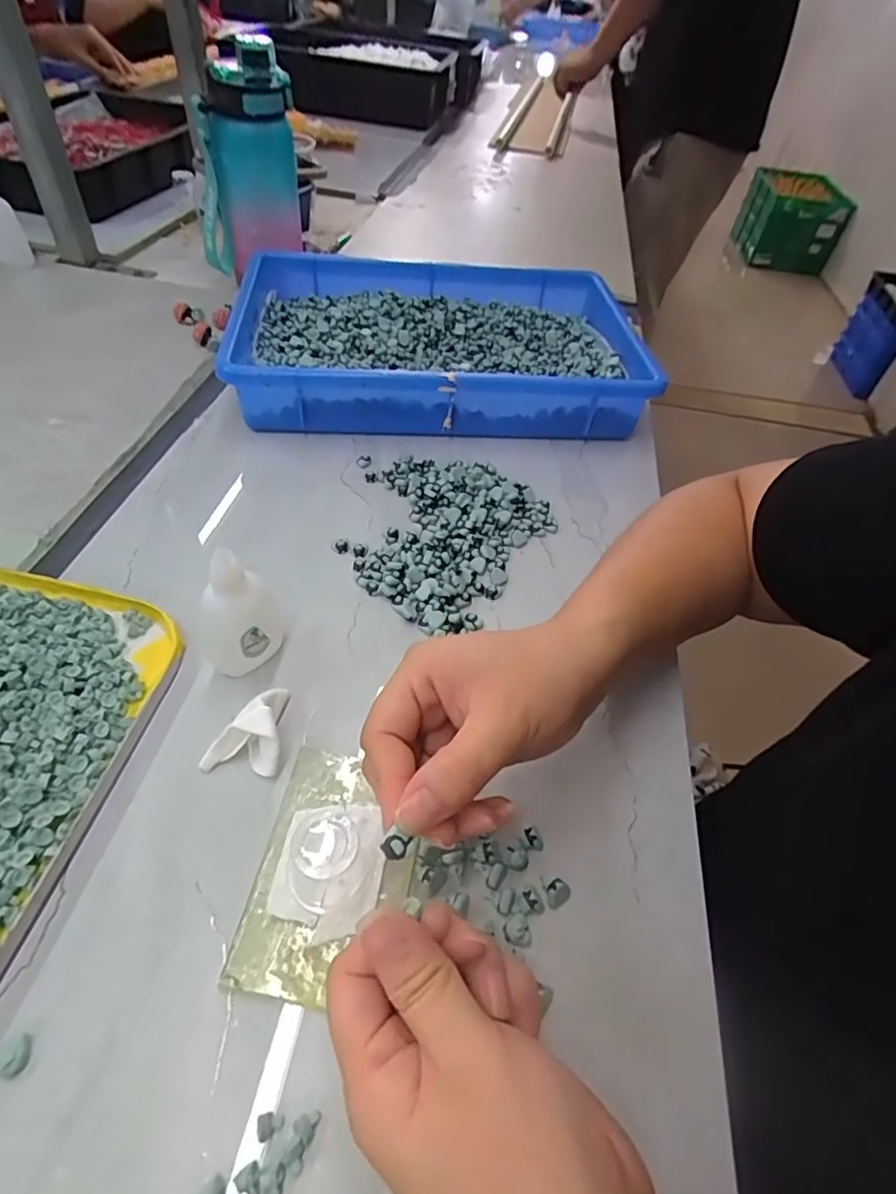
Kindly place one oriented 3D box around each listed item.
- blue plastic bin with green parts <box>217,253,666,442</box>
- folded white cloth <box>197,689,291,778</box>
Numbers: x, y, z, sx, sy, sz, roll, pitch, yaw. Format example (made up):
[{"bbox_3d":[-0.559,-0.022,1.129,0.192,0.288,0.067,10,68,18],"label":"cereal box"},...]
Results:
[{"bbox_3d":[-0.009,-0.240,0.546,0.354,0.064,0.234,-1,49,-7],"label":"blue plastic bin with green parts"},{"bbox_3d":[-0.103,0.064,0.297,0.039,0.027,0.047,6,49,-1],"label":"folded white cloth"}]

